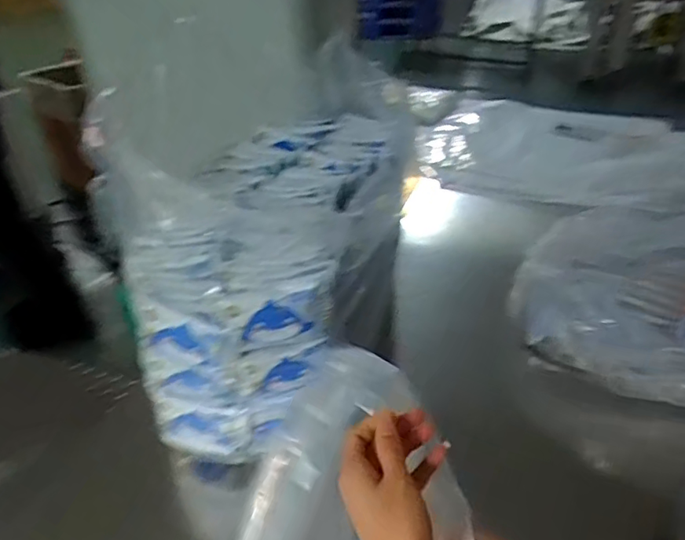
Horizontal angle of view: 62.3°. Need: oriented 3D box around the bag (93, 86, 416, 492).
[{"bbox_3d":[-0.093,-0.035,0.914,0.337,0.236,0.606,7,40,15],"label":"bag"}]

